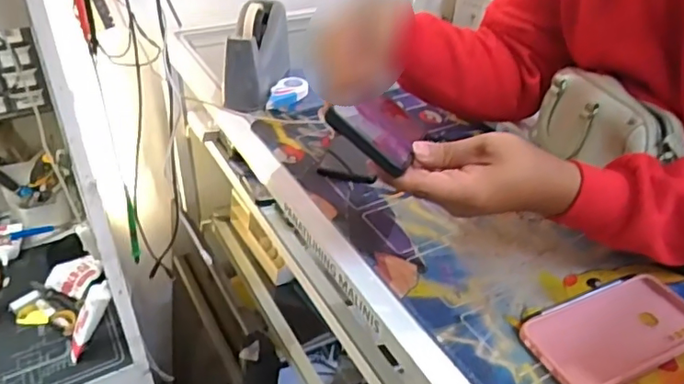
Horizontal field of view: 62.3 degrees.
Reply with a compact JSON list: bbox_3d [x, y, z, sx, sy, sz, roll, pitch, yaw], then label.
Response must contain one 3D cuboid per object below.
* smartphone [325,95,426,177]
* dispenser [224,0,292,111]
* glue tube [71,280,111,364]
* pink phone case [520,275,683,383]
[{"bbox_3d":[0.046,-0.059,0.512,0.073,0.016,0.162,40,24,8],"label":"smartphone"},{"bbox_3d":[-0.118,-0.213,0.856,0.065,0.109,0.185,8,37,8],"label":"dispenser"},{"bbox_3d":[-0.354,0.178,0.791,0.025,0.133,0.026,12,22,-45],"label":"glue tube"},{"bbox_3d":[0.242,0.121,0.499,0.161,0.010,0.084,-15,40,-22],"label":"pink phone case"}]

